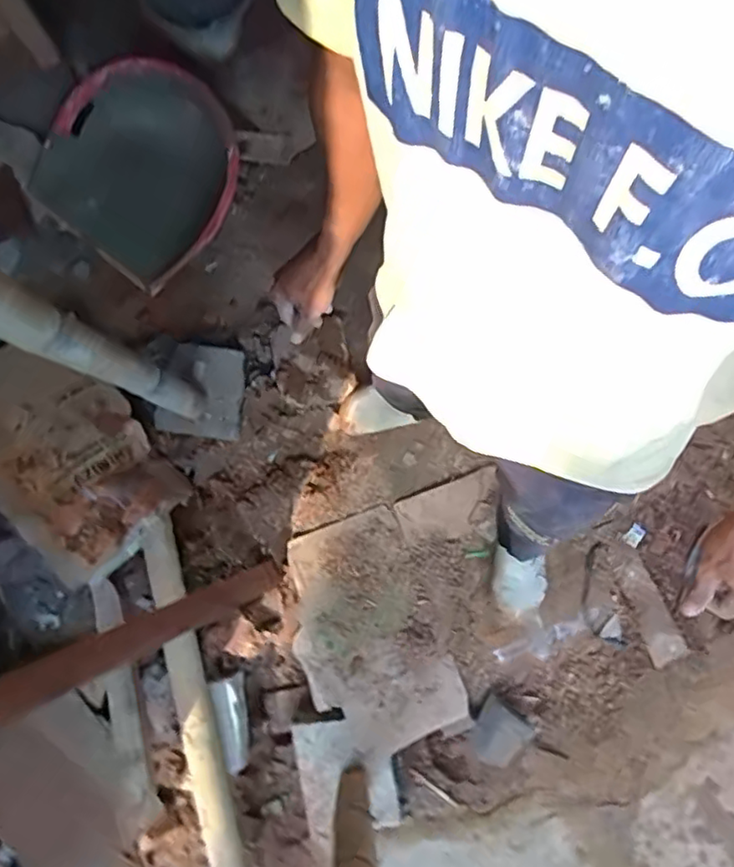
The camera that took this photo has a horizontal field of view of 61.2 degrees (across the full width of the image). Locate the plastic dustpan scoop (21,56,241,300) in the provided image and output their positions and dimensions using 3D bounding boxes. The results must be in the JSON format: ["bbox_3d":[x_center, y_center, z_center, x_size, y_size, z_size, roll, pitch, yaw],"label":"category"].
[{"bbox_3d":[-0.484,-0.583,1.387,0.414,0.173,0.414,37,83,4],"label":"plastic dustpan scoop"}]

